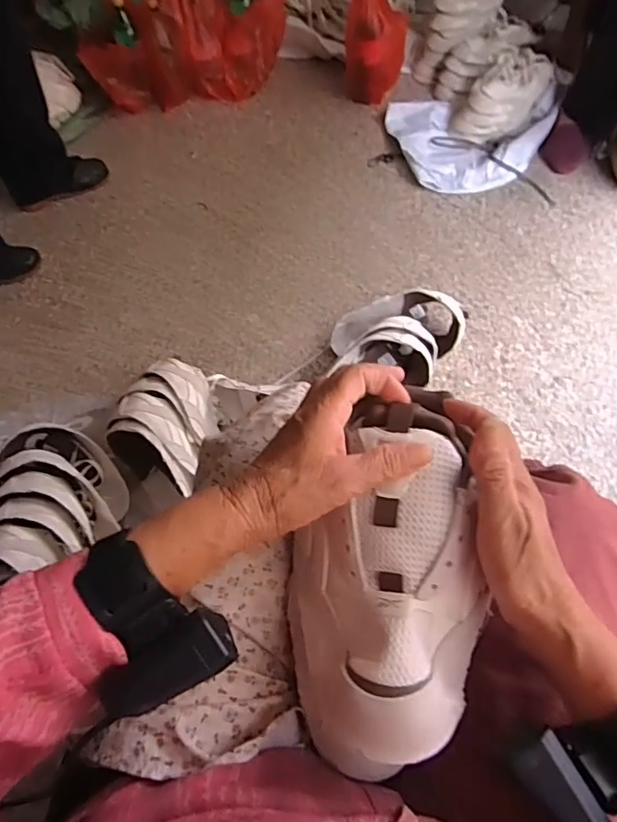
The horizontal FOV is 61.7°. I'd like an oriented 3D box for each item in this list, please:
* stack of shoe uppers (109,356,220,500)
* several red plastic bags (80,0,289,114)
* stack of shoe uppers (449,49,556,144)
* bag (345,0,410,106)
[{"bbox_3d":[-0.234,0.014,0.876,0.143,0.140,0.195,13,62,11],"label":"stack of shoe uppers"},{"bbox_3d":[-0.321,-0.996,1.392,0.526,0.261,0.181,-4,60,2],"label":"several red plastic bags"},{"bbox_3d":[0.476,-0.786,1.281,0.204,0.129,0.159,-39,65,-17],"label":"stack of shoe uppers"},{"bbox_3d":[0.165,-0.950,1.332,0.138,0.254,0.124,-25,61,-10],"label":"bag"}]

